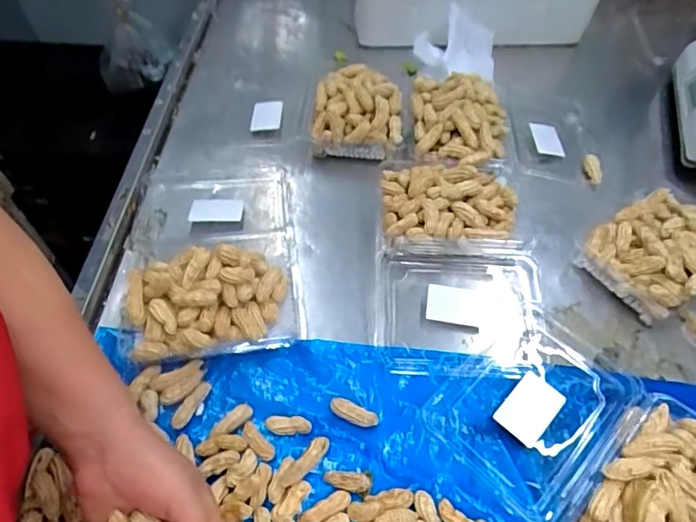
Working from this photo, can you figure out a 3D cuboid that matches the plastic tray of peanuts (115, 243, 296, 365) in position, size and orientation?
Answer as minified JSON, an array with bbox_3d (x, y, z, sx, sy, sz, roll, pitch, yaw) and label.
[{"bbox_3d":[-0.143,0.035,0.496,0.181,0.052,0.128,1,54,-1],"label":"plastic tray of peanuts"}]

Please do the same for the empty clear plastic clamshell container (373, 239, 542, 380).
[{"bbox_3d":[0.112,0.045,0.504,0.165,0.033,0.139,4,54,1],"label":"empty clear plastic clamshell container"}]

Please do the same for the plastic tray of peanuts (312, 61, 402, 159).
[{"bbox_3d":[0.016,-0.210,0.677,0.118,0.046,0.152,7,54,3],"label":"plastic tray of peanuts"}]

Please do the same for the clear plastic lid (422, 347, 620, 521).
[{"bbox_3d":[0.161,0.134,0.455,0.149,0.021,0.121,-37,63,-25],"label":"clear plastic lid"}]

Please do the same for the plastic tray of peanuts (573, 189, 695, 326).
[{"bbox_3d":[0.348,-0.017,0.551,0.168,0.052,0.119,-29,60,-21],"label":"plastic tray of peanuts"}]

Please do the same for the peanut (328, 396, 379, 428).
[{"bbox_3d":[0.005,0.137,0.450,0.044,0.013,0.017,24,57,15],"label":"peanut"}]

